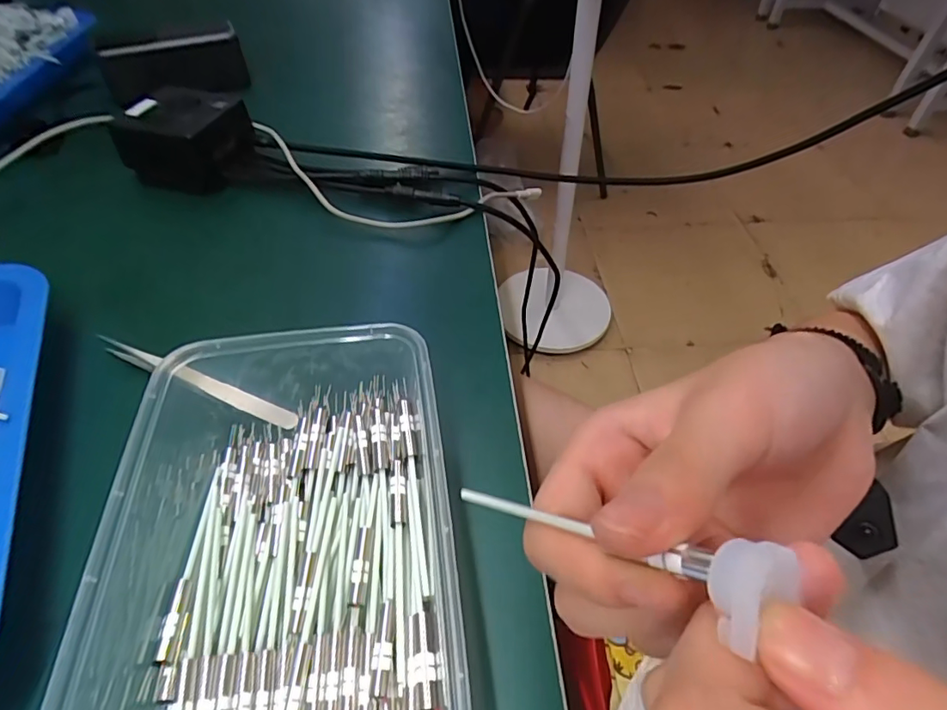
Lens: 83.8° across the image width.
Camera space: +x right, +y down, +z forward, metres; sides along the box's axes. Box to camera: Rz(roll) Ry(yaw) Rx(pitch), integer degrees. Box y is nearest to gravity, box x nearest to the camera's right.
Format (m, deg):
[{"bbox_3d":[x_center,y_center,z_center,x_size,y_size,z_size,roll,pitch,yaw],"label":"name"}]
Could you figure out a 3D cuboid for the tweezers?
[{"bbox_3d":[-0.150,0.013,0.285,0.122,0.011,0.010,17,51,13],"label":"tweezers"}]

